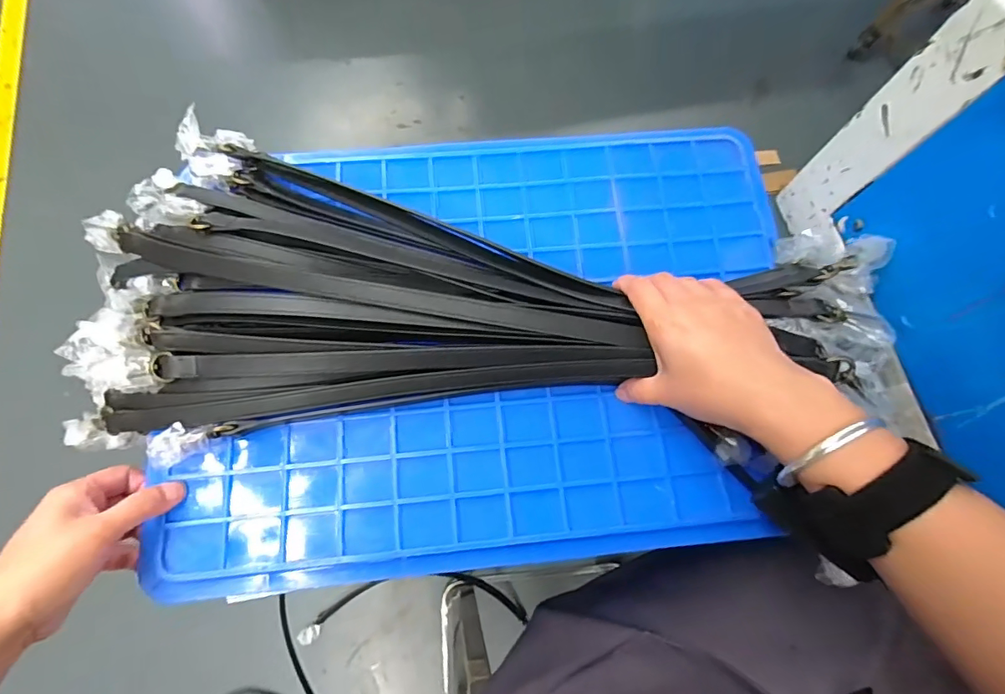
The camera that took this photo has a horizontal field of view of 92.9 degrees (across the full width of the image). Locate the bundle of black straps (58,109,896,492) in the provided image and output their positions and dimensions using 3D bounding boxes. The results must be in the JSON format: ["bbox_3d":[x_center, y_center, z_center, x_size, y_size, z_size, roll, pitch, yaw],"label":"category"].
[{"bbox_3d":[-0.021,-0.037,0.362,0.580,0.058,0.232,3,73,1],"label":"bundle of black straps"}]

